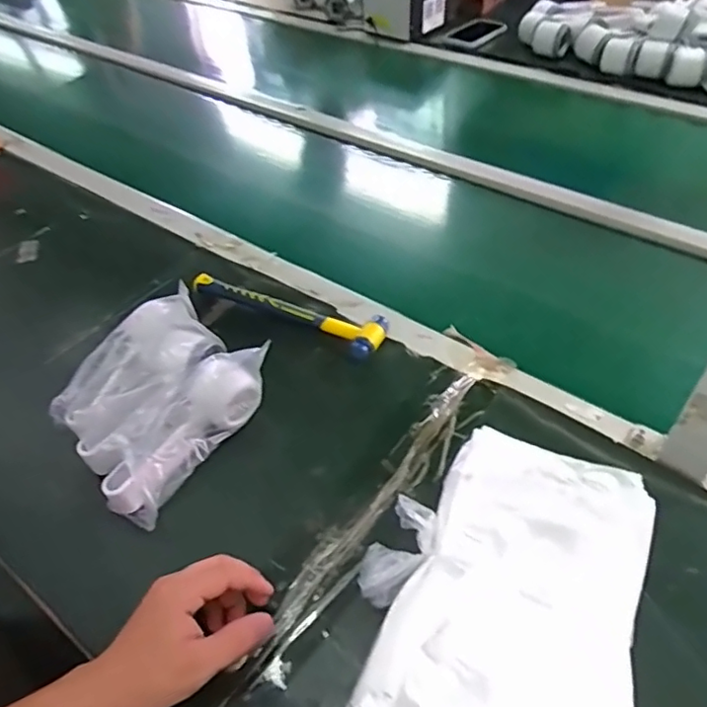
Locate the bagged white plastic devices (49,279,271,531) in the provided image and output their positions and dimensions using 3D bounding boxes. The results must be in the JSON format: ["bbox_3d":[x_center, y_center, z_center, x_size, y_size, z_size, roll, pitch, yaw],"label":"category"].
[{"bbox_3d":[-0.195,0.044,0.576,0.160,0.083,0.179,27,55,26],"label":"bagged white plastic devices"}]

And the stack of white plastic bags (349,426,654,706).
[{"bbox_3d":[0.103,0.179,0.432,0.195,0.067,0.243,11,50,15],"label":"stack of white plastic bags"}]

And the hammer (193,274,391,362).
[{"bbox_3d":[-0.074,-0.052,0.687,0.238,0.028,0.060,21,53,22],"label":"hammer"}]

